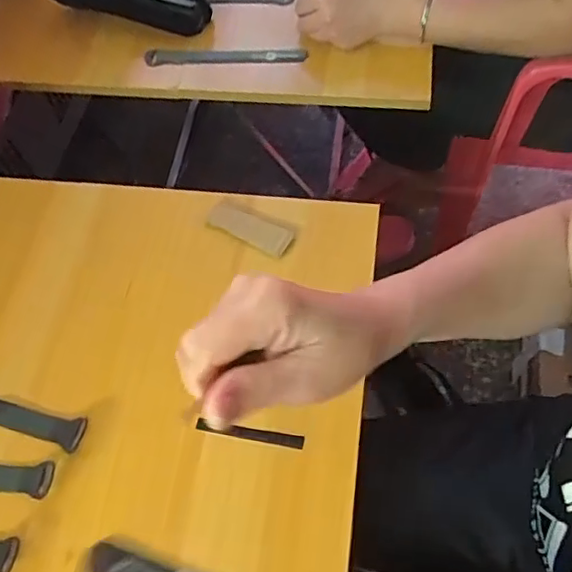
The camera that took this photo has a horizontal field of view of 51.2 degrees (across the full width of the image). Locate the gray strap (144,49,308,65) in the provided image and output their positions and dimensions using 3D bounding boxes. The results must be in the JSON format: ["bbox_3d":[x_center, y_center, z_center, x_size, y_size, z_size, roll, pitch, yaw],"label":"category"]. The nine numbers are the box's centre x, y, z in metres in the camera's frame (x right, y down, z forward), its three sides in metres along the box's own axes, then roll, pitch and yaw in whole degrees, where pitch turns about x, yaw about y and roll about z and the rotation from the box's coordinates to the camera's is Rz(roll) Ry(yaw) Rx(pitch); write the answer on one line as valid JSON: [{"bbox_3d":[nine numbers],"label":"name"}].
[{"bbox_3d":[-0.076,-0.281,0.727,0.197,0.010,0.025,3,60,6],"label":"gray strap"}]

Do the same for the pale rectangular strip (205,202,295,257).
[{"bbox_3d":[-0.033,-0.056,0.550,0.086,0.011,0.030,27,66,18],"label":"pale rectangular strip"}]

